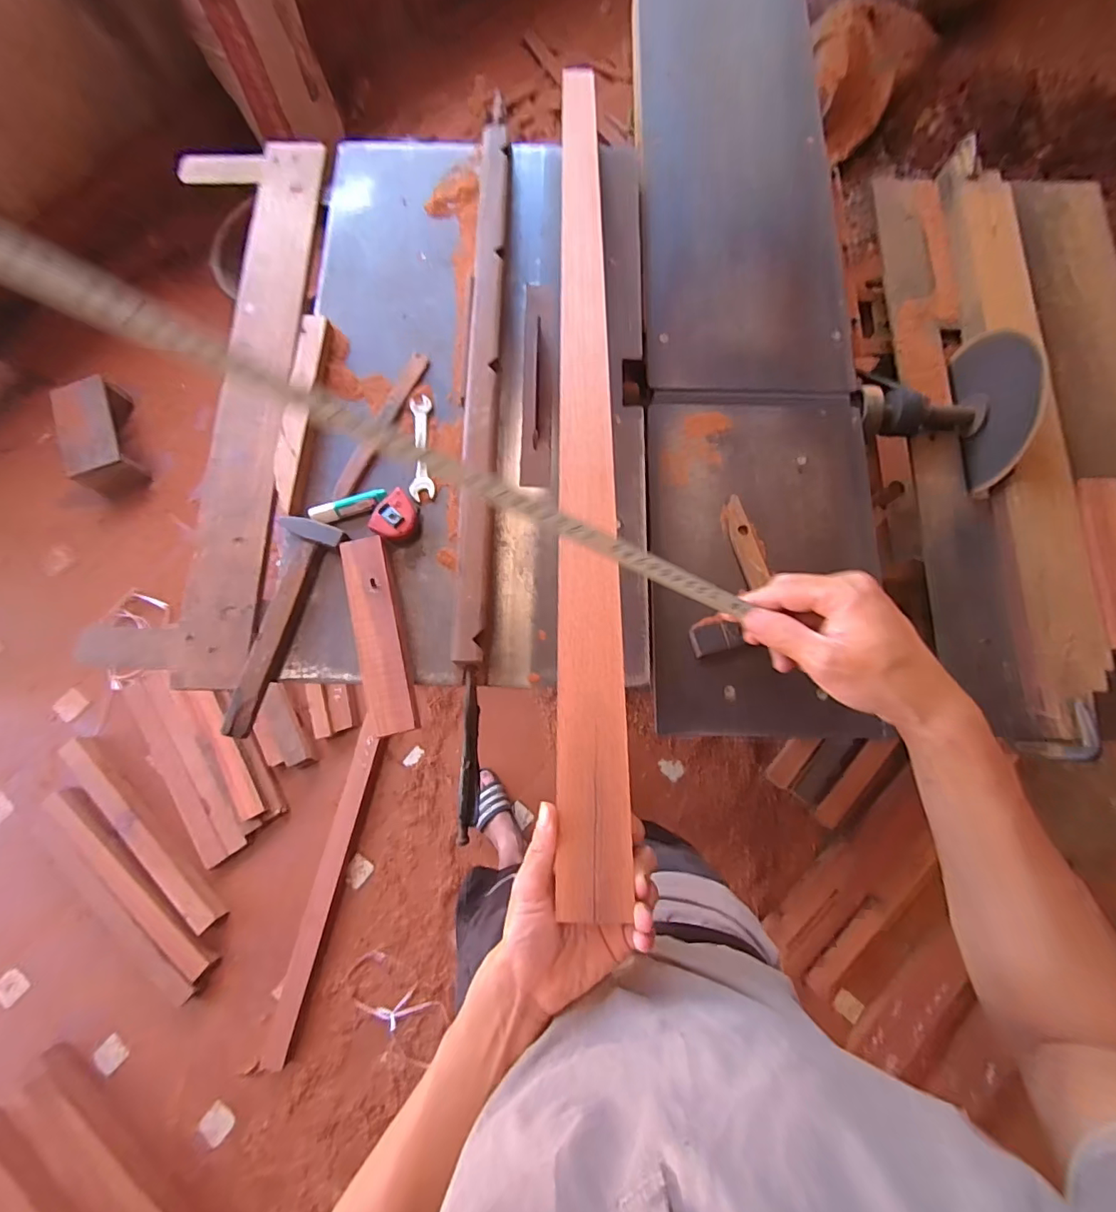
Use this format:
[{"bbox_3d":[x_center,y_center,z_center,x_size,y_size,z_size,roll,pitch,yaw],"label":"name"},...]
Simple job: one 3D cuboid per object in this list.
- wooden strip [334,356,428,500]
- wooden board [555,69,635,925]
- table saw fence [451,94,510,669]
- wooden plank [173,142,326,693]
[{"bbox_3d":[-0.256,-0.267,0.749,0.031,0.016,0.250,25,80,4],"label":"wooden strip"},{"bbox_3d":[0.029,-0.311,0.581,0.055,0.008,1.123,1,64,-1],"label":"wooden board"},{"bbox_3d":[-0.107,-0.350,0.725,0.047,0.038,0.866,1,79,0],"label":"table saw fence"},{"bbox_3d":[-0.445,-0.330,0.755,0.108,0.026,0.895,1,79,0],"label":"wooden plank"}]

